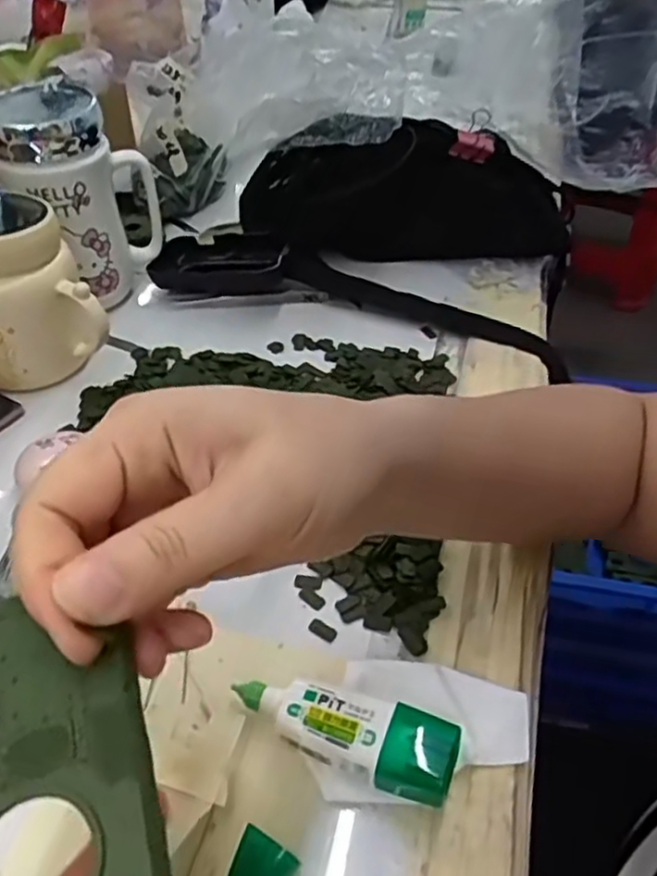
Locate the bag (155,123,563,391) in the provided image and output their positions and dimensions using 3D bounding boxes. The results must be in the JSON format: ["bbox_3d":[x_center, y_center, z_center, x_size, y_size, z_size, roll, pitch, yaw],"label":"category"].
[{"bbox_3d":[0.038,-0.180,0.553,0.318,0.101,0.173,11,45,9],"label":"bag"}]

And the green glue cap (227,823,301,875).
[{"bbox_3d":[-0.026,0.167,0.267,0.023,0.014,0.027,17,47,12],"label":"green glue cap"}]

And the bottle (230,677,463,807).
[{"bbox_3d":[0.006,0.124,0.298,0.094,0.029,0.034,19,47,14],"label":"bottle"}]

